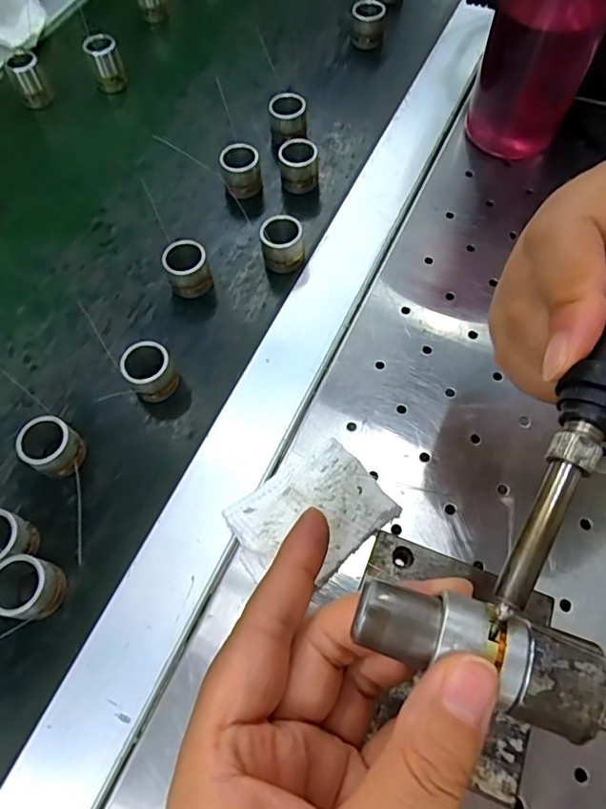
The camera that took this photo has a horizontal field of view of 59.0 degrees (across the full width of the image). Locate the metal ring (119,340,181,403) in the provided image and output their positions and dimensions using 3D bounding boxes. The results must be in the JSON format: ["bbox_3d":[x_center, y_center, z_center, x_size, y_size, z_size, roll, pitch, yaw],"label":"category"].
[{"bbox_3d":[-0.079,-0.016,0.281,0.024,0.027,0.023,-1,63,3],"label":"metal ring"}]

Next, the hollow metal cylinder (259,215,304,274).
[{"bbox_3d":[-0.012,-0.093,0.314,0.023,0.027,0.023,-1,63,3],"label":"hollow metal cylinder"}]

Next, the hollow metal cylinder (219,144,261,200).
[{"bbox_3d":[-0.040,-0.149,0.345,0.024,0.026,0.024,-1,63,3],"label":"hollow metal cylinder"}]

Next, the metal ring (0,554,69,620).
[{"bbox_3d":[-0.121,0.081,0.237,0.024,0.026,0.025,-1,63,3],"label":"metal ring"}]

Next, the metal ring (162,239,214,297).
[{"bbox_3d":[-0.066,-0.078,0.311,0.023,0.027,0.021,-1,63,3],"label":"metal ring"}]

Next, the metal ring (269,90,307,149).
[{"bbox_3d":[-0.010,-0.193,0.365,0.024,0.027,0.024,-1,63,3],"label":"metal ring"}]

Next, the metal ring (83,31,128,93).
[{"bbox_3d":[-0.146,-0.252,0.402,0.022,0.039,0.022,-1,63,3],"label":"metal ring"}]

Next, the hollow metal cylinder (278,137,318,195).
[{"bbox_3d":[-0.003,-0.152,0.344,0.024,0.026,0.024,0,63,4],"label":"hollow metal cylinder"}]

